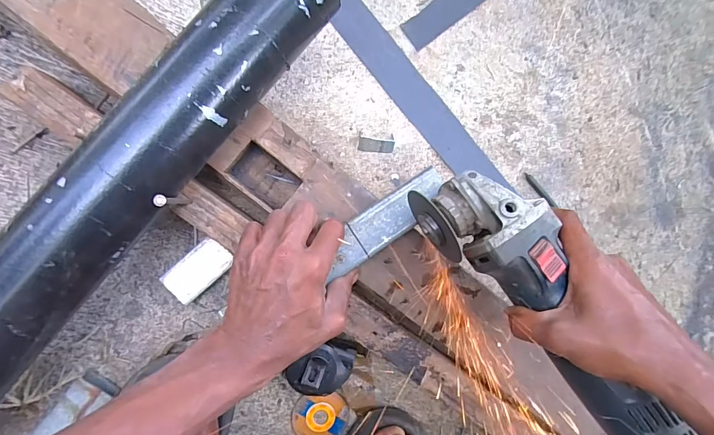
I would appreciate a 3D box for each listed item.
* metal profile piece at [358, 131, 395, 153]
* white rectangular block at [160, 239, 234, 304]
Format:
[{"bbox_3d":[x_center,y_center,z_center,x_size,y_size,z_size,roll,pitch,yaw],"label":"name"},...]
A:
[{"bbox_3d":[0.022,-0.083,0.427,0.039,0.012,0.021,6,90,-9],"label":"metal profile piece"},{"bbox_3d":[-0.158,0.051,0.388,0.063,0.020,0.035,-44,97,-6],"label":"white rectangular block"}]

